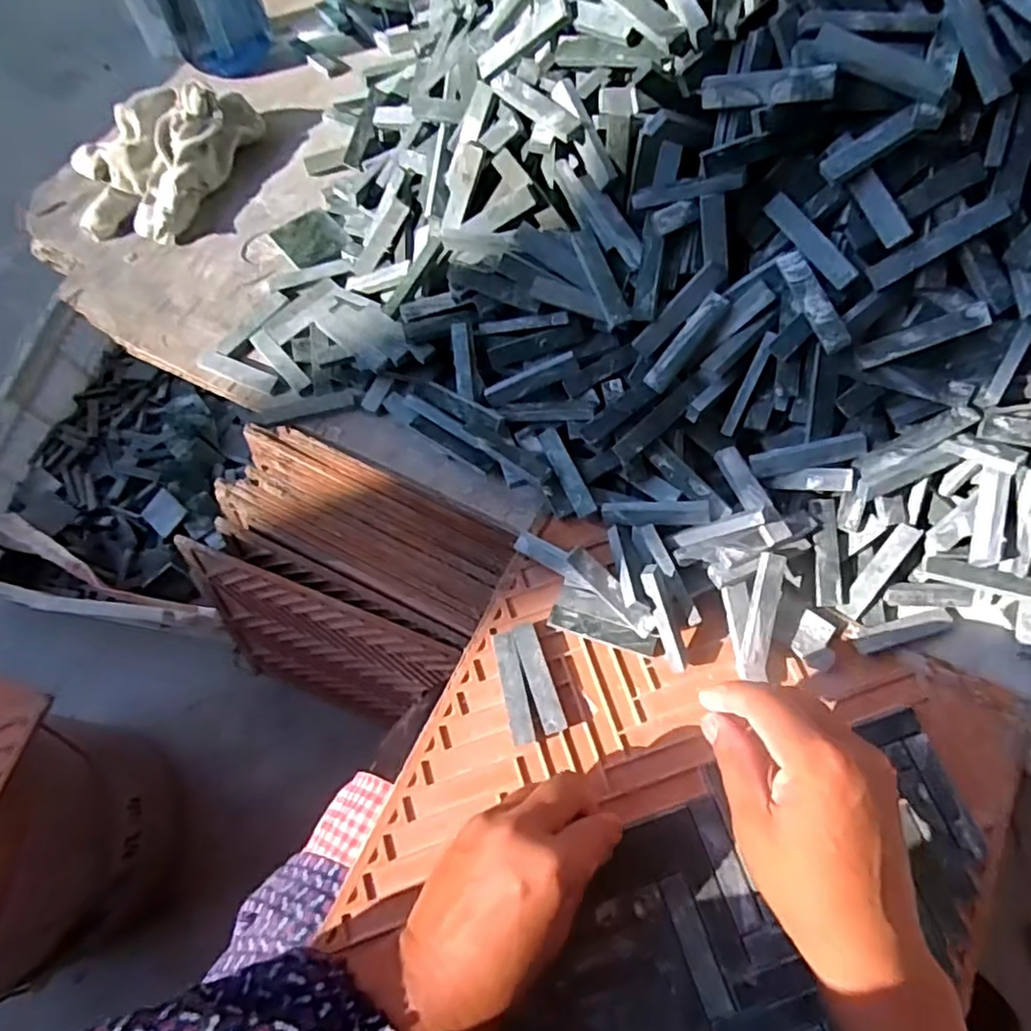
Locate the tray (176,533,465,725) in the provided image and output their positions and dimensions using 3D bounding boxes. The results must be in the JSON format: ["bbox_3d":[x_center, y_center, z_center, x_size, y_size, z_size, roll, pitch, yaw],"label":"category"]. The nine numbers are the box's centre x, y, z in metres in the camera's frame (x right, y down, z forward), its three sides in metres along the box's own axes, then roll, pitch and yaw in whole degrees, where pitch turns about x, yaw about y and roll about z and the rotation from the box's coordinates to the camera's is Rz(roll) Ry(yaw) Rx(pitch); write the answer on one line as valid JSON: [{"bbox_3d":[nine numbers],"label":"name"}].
[{"bbox_3d":[-0.213,0.138,0.697,0.261,0.290,0.017,25,56,-6],"label":"tray"}]

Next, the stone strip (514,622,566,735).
[{"bbox_3d":[0.014,0.093,0.378,0.013,0.007,0.061,-17,69,-4],"label":"stone strip"}]

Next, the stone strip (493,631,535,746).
[{"bbox_3d":[0.000,0.098,0.377,0.012,0.007,0.062,-12,69,-3],"label":"stone strip"}]

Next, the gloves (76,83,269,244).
[{"bbox_3d":[-0.277,-0.276,0.501,0.097,0.037,0.149,21,71,10],"label":"gloves"}]

